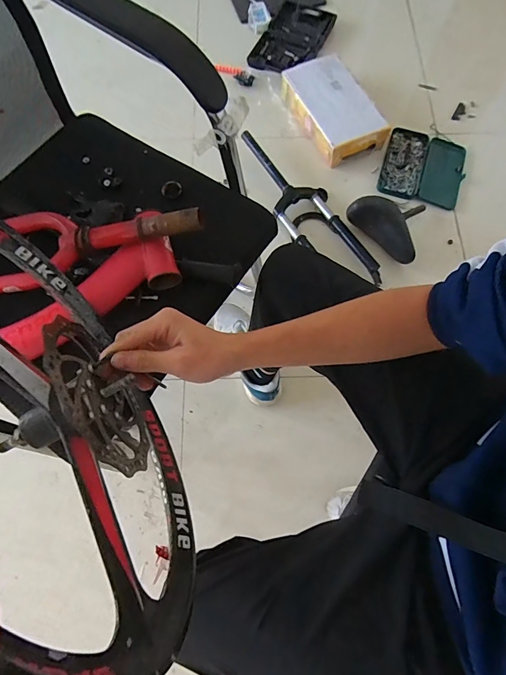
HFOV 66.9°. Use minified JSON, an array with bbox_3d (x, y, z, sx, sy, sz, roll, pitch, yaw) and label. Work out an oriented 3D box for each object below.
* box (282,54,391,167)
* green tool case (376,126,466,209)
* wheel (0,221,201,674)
[{"bbox_3d":[0.263,-0.726,1.216,0.223,0.108,0.343,-29,74,-9],"label":"box"},{"bbox_3d":[0.538,-0.535,1.206,0.253,0.040,0.251,13,72,5],"label":"green tool case"},{"bbox_3d":[-0.158,0.065,0.327,0.092,0.391,0.394,-36,78,-12],"label":"wheel"}]

